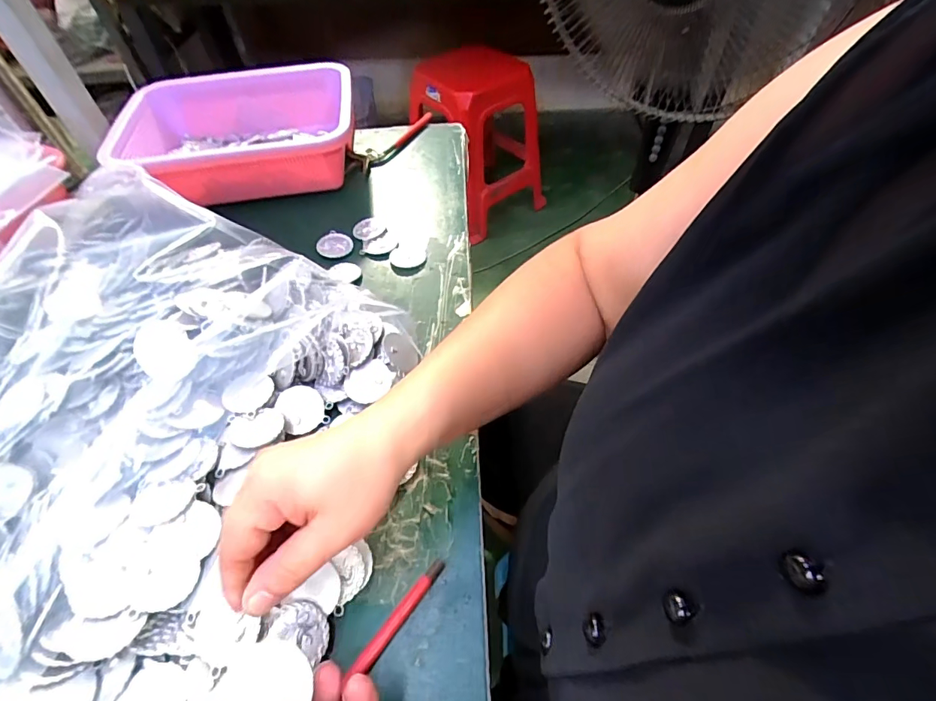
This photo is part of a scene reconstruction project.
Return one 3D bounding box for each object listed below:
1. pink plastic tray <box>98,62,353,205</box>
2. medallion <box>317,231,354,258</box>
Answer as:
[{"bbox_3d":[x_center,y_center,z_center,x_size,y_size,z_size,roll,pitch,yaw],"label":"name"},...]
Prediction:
[{"bbox_3d":[-0.274,-0.256,0.566,0.256,0.089,0.202,-12,53,-6],"label":"pink plastic tray"},{"bbox_3d":[-0.145,-0.116,0.502,0.035,0.007,0.036,-2,52,2],"label":"medallion"}]

